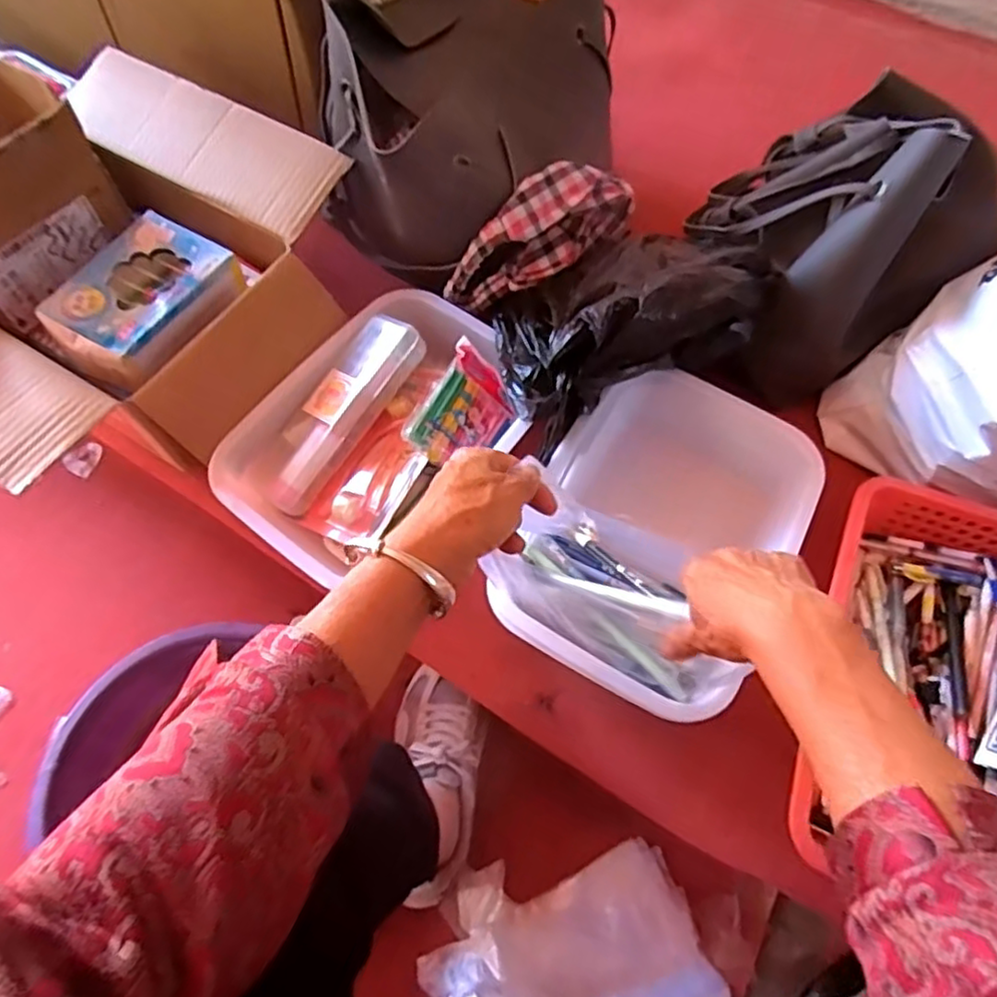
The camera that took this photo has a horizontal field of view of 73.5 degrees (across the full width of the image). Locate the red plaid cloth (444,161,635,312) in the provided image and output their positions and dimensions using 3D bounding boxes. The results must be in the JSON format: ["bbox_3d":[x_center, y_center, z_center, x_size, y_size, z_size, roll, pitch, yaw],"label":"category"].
[{"bbox_3d":[0.047,-0.258,0.669,0.196,0.109,0.064,-32,67,-15],"label":"red plaid cloth"}]

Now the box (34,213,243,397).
[{"bbox_3d":[-0.326,-0.181,0.619,0.129,0.044,0.162,32,67,15],"label":"box"}]

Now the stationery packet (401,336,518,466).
[{"bbox_3d":[-0.031,-0.079,0.628,0.083,0.011,0.112,43,65,-19],"label":"stationery packet"}]

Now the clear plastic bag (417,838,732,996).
[{"bbox_3d":[0.071,0.424,0.614,0.281,0.050,0.166,-8,63,-4],"label":"clear plastic bag"}]

